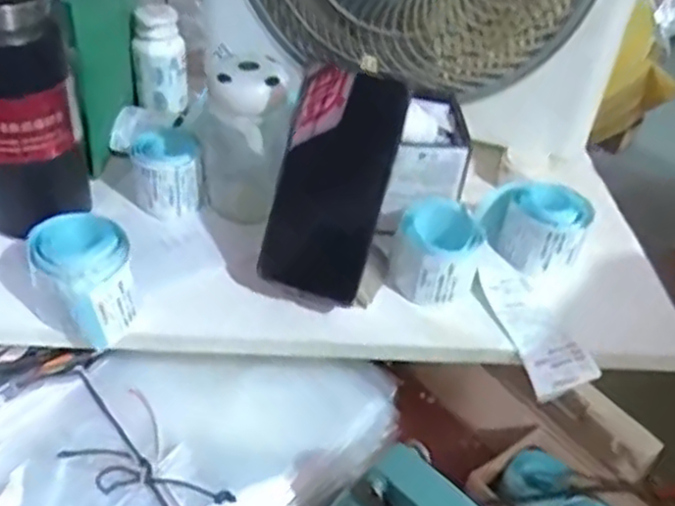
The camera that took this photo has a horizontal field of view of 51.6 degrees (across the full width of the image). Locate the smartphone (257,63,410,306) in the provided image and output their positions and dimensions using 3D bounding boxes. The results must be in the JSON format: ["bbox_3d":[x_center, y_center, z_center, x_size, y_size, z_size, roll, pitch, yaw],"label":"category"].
[{"bbox_3d":[-0.004,-0.048,0.498,0.075,0.159,0.004,17,11,4],"label":"smartphone"}]

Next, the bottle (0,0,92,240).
[{"bbox_3d":[-0.243,-0.102,0.532,0.082,0.249,0.076,-13,44,-21],"label":"bottle"}]

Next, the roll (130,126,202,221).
[{"bbox_3d":[-0.147,-0.069,0.599,0.057,0.049,0.069,-9,43,-17],"label":"roll"}]

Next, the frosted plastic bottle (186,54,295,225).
[{"bbox_3d":[-0.079,-0.093,0.577,0.070,0.136,0.053,32,47,27],"label":"frosted plastic bottle"}]

